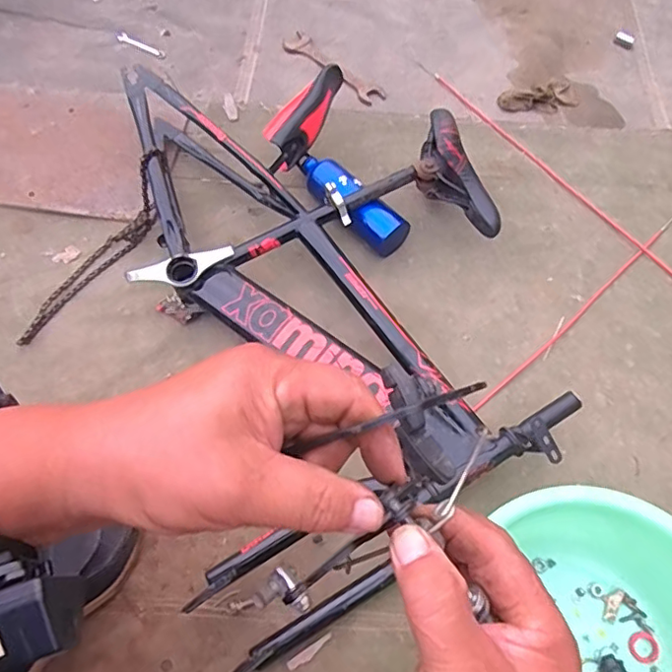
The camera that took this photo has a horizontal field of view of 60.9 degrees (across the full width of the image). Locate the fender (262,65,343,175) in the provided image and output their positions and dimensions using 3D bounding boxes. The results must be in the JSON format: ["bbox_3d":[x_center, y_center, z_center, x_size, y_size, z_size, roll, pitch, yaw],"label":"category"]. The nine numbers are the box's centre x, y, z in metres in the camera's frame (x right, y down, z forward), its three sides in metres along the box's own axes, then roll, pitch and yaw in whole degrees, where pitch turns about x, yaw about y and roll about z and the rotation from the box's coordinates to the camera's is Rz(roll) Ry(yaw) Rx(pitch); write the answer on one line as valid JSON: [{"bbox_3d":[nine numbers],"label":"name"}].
[{"bbox_3d":[-0.053,-0.377,0.986,0.064,0.056,0.250,30,66,12],"label":"fender"}]

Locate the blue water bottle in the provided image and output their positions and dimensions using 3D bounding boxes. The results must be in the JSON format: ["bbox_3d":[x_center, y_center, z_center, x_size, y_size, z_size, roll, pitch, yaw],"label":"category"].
[{"bbox_3d":[0.020,-0.231,0.947,0.085,0.089,0.220,-37,72,-16],"label":"blue water bottle"}]

